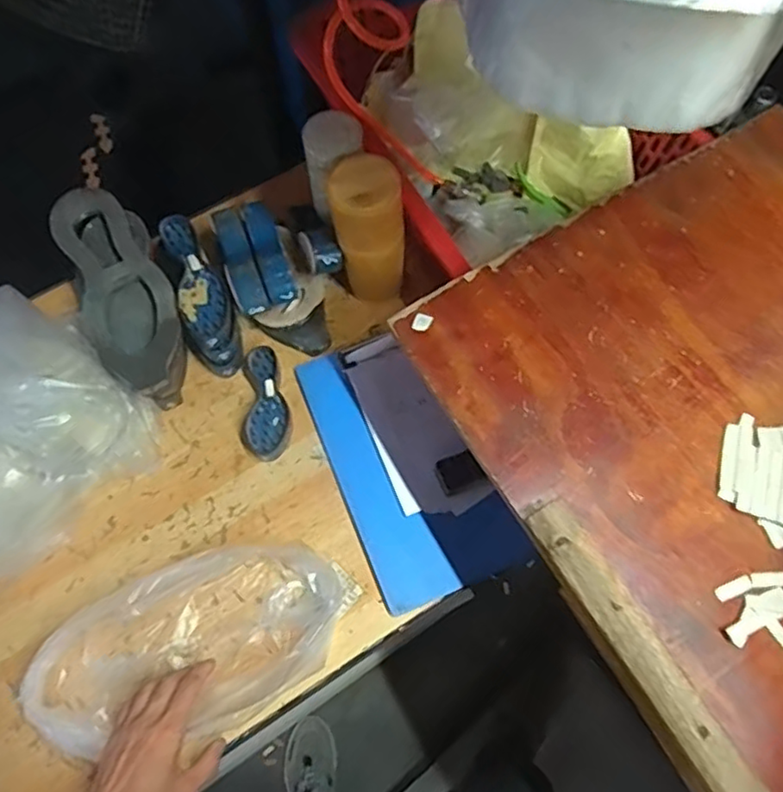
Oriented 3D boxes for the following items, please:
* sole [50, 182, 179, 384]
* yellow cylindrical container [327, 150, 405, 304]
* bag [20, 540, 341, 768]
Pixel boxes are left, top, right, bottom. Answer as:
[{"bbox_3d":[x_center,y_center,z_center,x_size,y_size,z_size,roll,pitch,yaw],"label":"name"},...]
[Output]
[{"bbox_3d":[-0.321,-0.130,0.731,0.105,0.033,0.278,-27,71,-8],"label":"sole"},{"bbox_3d":[-0.024,-0.182,0.718,0.081,0.198,0.069,-10,69,-2],"label":"yellow cylindrical container"},{"bbox_3d":[-0.202,0.258,0.642,0.301,0.062,0.170,-30,71,-9],"label":"bag"}]

